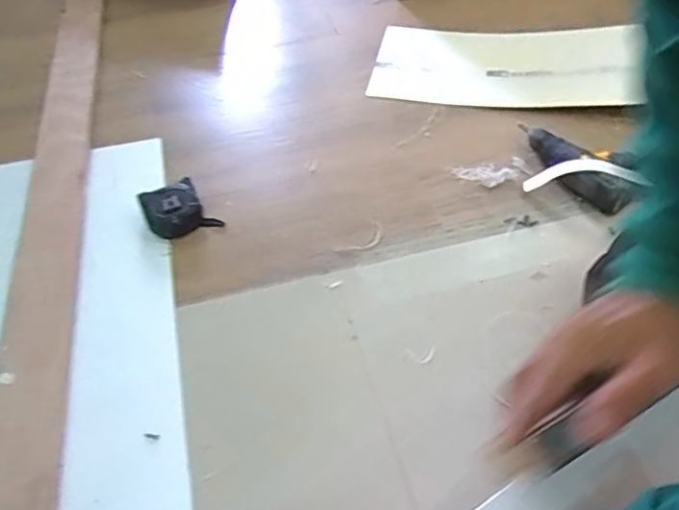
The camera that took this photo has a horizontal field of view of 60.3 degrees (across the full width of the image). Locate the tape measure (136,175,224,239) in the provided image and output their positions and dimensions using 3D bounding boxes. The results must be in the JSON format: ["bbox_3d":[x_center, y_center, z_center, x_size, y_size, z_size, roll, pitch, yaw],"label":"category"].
[{"bbox_3d":[-0.240,-0.068,0.861,0.094,0.050,0.090,-28,55,-21],"label":"tape measure"}]

